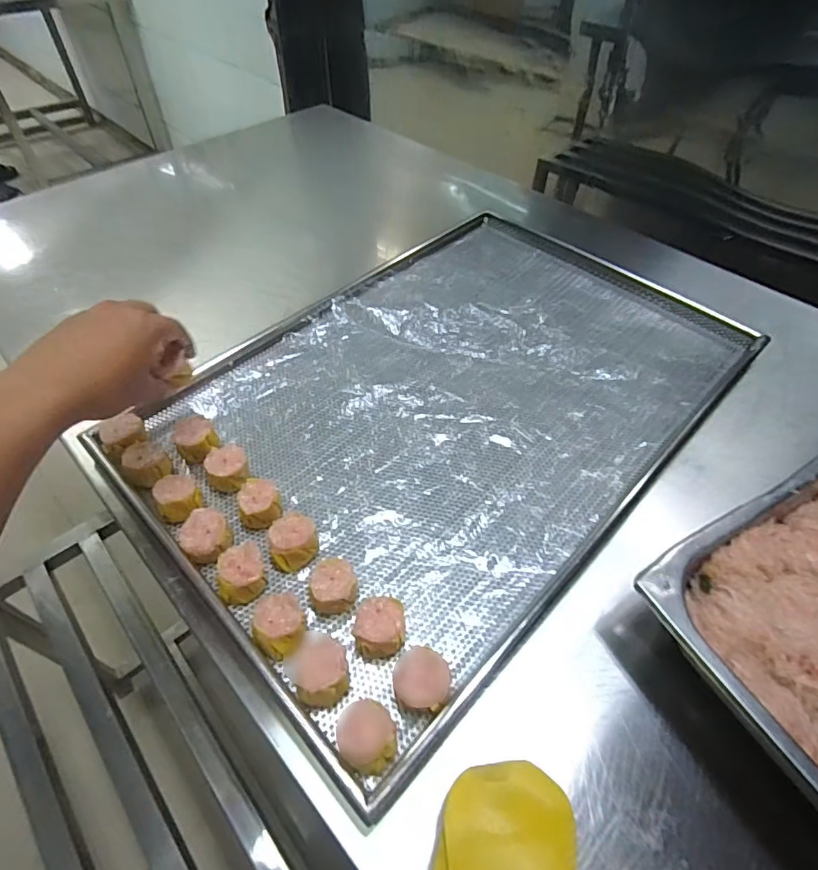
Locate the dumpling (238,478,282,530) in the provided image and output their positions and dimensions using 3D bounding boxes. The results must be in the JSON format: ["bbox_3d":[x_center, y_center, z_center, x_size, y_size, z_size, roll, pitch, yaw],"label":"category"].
[{"bbox_3d":[-0.131,0.060,0.442,0.034,0.026,0.039,-2,53,-4],"label":"dumpling"}]

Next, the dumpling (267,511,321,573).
[{"bbox_3d":[-0.095,0.087,0.418,0.037,0.028,0.044,-11,54,-11],"label":"dumpling"}]

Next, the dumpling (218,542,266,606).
[{"bbox_3d":[-0.132,0.109,0.397,0.034,0.025,0.041,-13,54,-12],"label":"dumpling"}]

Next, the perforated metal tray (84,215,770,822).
[{"bbox_3d":[0.052,-0.054,0.535,0.427,0.038,0.638,38,60,24],"label":"perforated metal tray"}]

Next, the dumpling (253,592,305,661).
[{"bbox_3d":[-0.096,0.141,0.372,0.038,0.027,0.039,1,53,-2],"label":"dumpling"}]

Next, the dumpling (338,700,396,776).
[{"bbox_3d":[-0.025,0.196,0.326,0.041,0.033,0.040,-4,53,-5],"label":"dumpling"}]

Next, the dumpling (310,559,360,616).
[{"bbox_3d":[-0.059,0.118,0.392,0.035,0.028,0.039,-12,54,-12],"label":"dumpling"}]

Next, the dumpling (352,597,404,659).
[{"bbox_3d":[-0.022,0.143,0.372,0.035,0.030,0.039,2,53,-1],"label":"dumpling"}]

